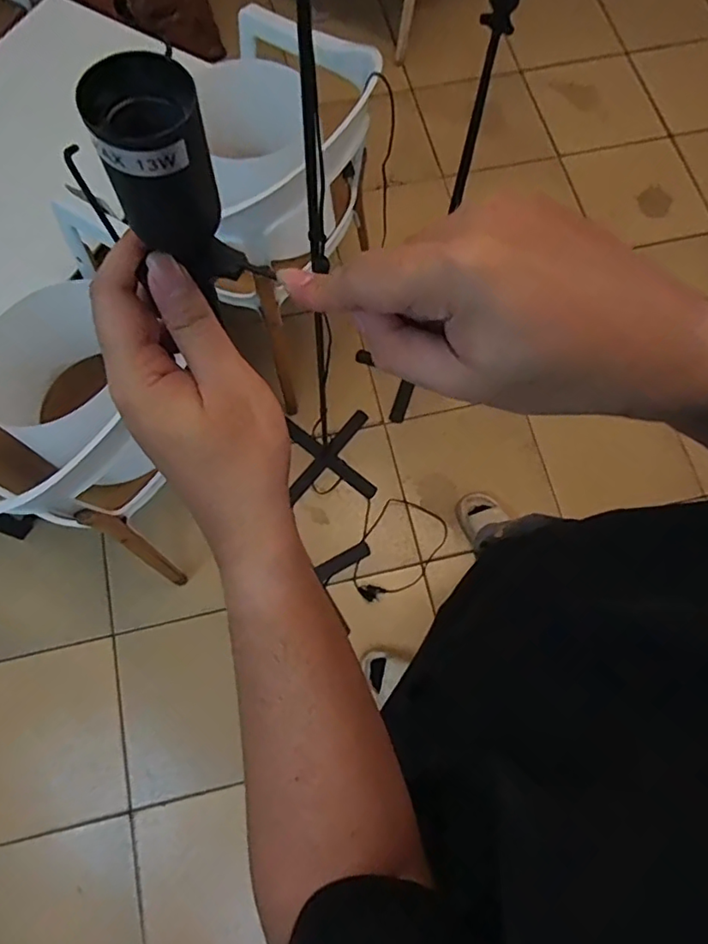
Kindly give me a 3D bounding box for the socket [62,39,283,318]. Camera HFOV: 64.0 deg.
[{"bbox_3d":[-0.066,-0.102,0.217,0.037,0.089,0.044,24,72,19],"label":"socket"}]

